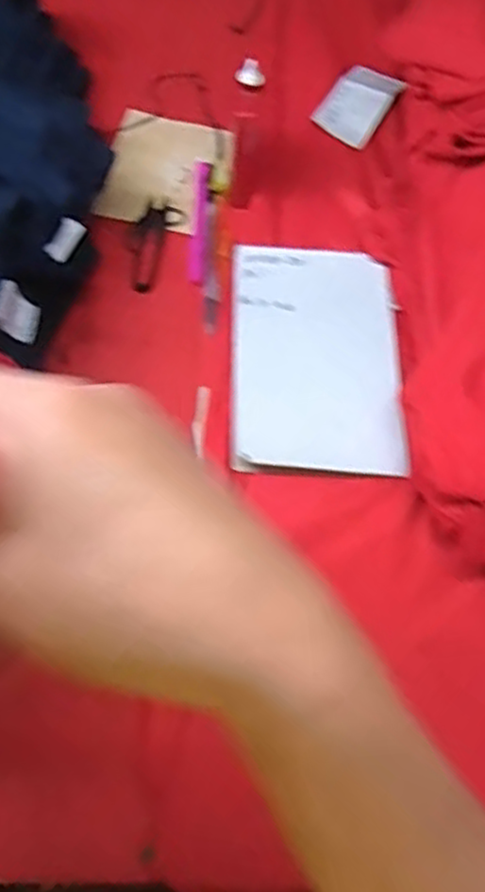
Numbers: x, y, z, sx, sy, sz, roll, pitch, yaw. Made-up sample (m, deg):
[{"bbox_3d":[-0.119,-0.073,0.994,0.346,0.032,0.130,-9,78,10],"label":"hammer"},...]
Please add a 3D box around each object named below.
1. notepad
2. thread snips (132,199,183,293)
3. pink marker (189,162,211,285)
[{"bbox_3d":[0.057,-0.072,0.566,0.127,0.014,0.200,2,60,-2],"label":"notepad"},{"bbox_3d":[-0.078,-0.170,0.616,0.031,0.008,0.095,17,61,7],"label":"thread snips"},{"bbox_3d":[-0.036,-0.190,0.622,0.014,0.008,0.123,2,60,-2],"label":"pink marker"}]

